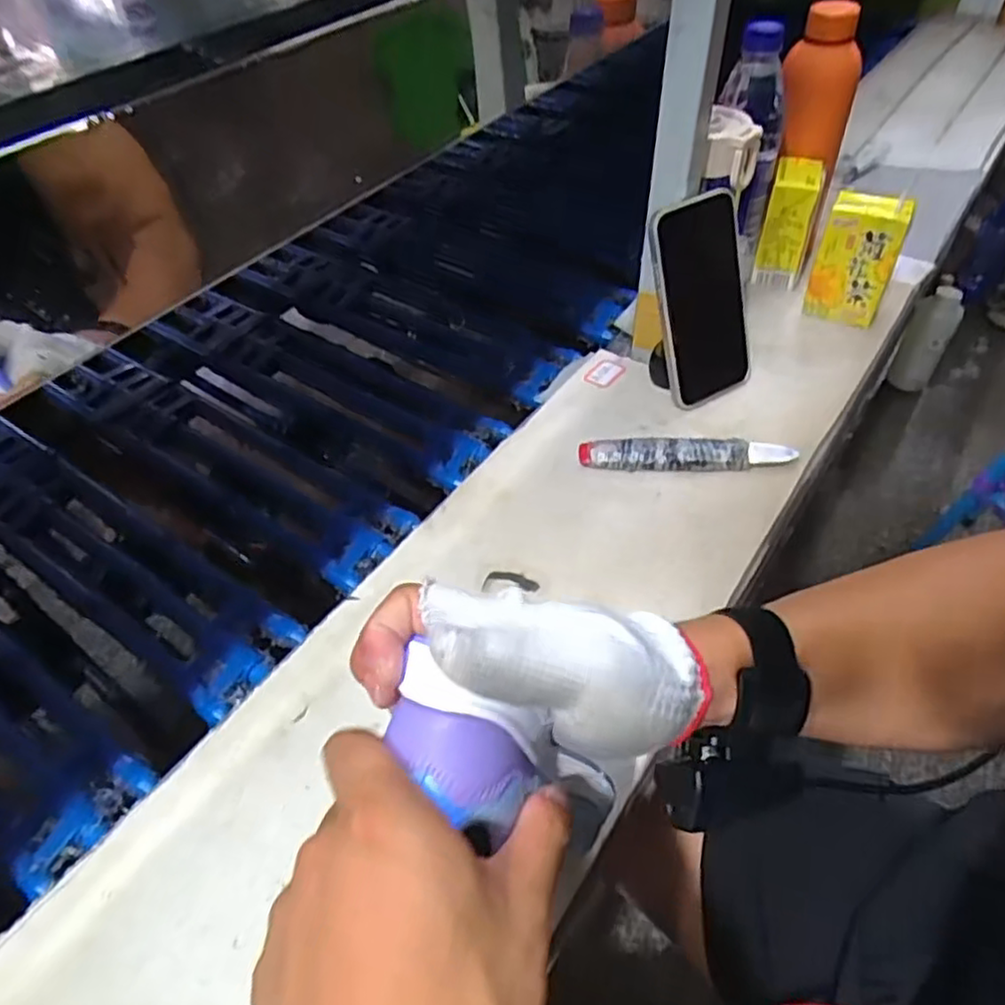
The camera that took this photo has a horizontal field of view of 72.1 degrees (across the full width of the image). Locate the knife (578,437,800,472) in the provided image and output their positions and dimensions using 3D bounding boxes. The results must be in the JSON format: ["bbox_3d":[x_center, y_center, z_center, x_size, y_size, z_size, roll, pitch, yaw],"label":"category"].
[{"bbox_3d":[0.146,-0.039,0.552,0.165,0.019,0.026,0,46,6],"label":"knife"}]

